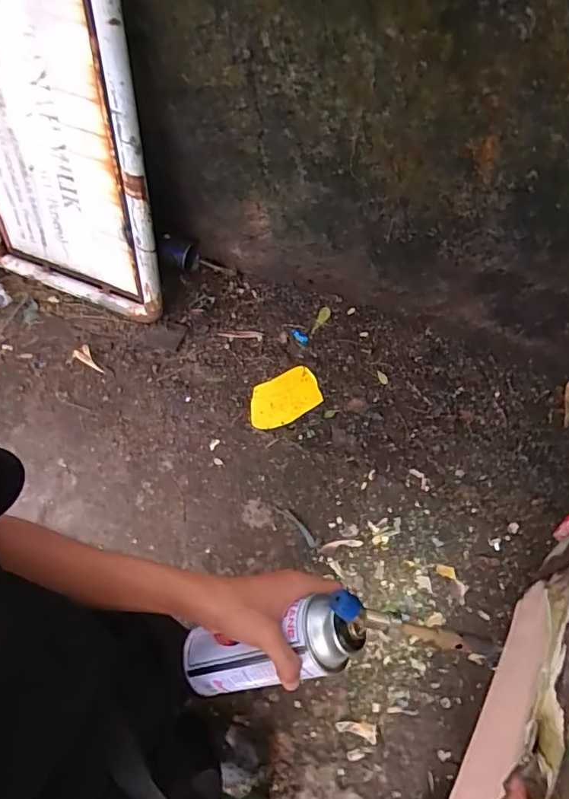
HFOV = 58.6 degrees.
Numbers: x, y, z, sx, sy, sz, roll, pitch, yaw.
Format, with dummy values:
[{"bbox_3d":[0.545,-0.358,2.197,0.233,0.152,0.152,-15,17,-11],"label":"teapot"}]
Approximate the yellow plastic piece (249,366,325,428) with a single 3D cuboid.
[{"bbox_3d":[-0.003,-0.002,1.534,0.221,0.011,0.150,-22,70,-6],"label":"yellow plastic piece"}]

